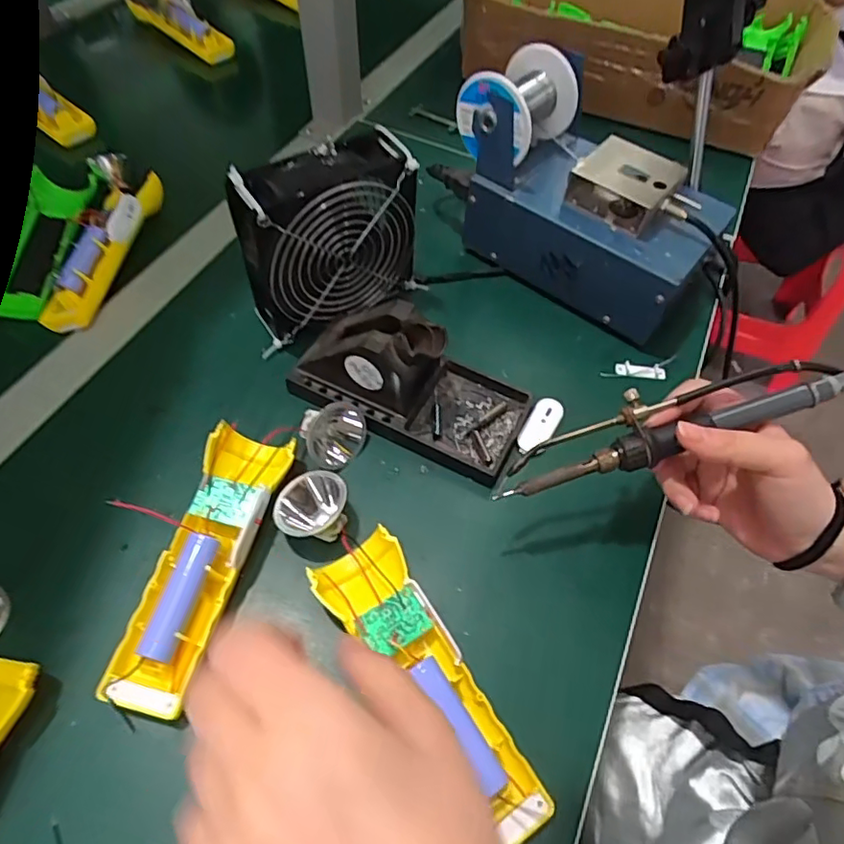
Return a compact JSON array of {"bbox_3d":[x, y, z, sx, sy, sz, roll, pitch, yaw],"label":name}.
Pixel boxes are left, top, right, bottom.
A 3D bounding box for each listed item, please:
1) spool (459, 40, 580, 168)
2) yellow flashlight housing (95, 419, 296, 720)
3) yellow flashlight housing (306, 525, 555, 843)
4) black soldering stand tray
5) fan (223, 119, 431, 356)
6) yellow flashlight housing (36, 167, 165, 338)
[{"bbox_3d":[0.071,-0.235,0.435,0.065,0.066,0.076,34,60,19],"label":"spool"},{"bbox_3d":[-0.124,0.076,0.329,0.048,0.032,0.162,13,56,6],"label":"yellow flashlight housing"},{"bbox_3d":[-0.001,0.133,0.298,0.050,0.030,0.160,-27,61,-19],"label":"yellow flashlight housing"},{"bbox_3d":[-0.007,-0.034,0.385,0.155,0.072,0.072,24,58,13],"label":"black soldering stand tray"},{"bbox_3d":[-0.064,-0.126,0.408,0.128,0.122,0.051,-30,62,-21],"label":"fan"},{"bbox_3d":[-0.256,-0.147,0.467,0.044,0.030,0.166,9,55,3],"label":"yellow flashlight housing"}]

